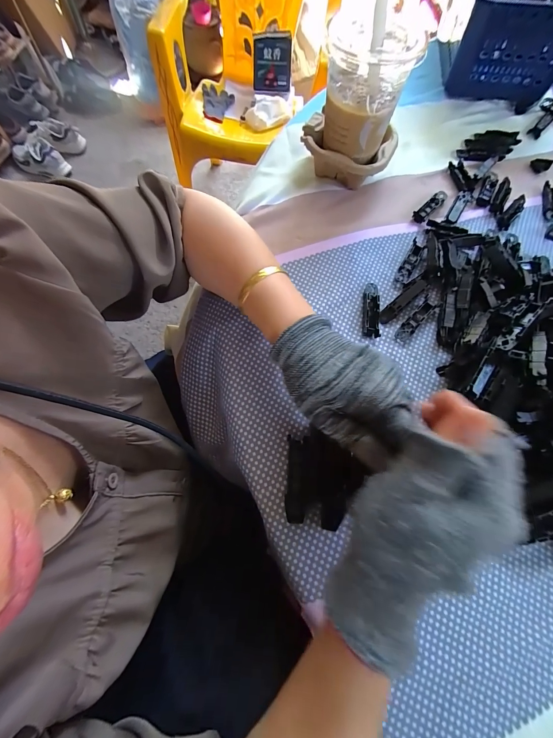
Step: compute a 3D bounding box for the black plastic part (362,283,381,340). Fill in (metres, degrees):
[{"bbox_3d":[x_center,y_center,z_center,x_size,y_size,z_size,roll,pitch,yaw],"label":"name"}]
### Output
[{"bbox_3d":[0.102,-0.066,0.313,0.018,0.008,0.064,8,70,0],"label":"black plastic part"}]

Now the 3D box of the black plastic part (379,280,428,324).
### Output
[{"bbox_3d":[0.134,-0.073,0.312,0.063,0.007,0.014,-41,77,-2],"label":"black plastic part"}]

